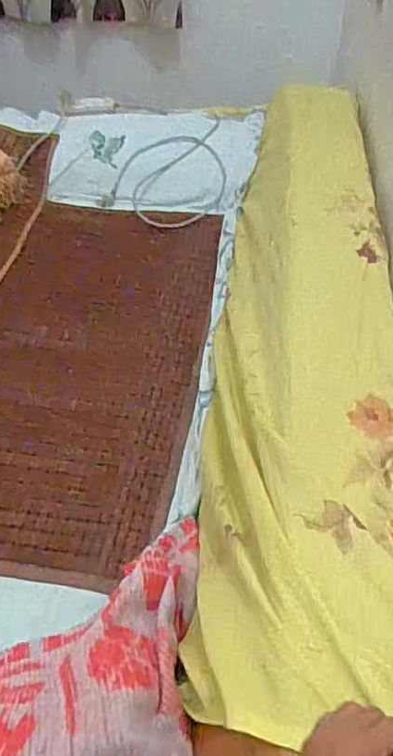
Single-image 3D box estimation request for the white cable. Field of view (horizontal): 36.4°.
[{"bbox_3d":[-0.053,-0.585,1.667,0.301,0.022,0.408,19,69,13],"label":"white cable"}]

